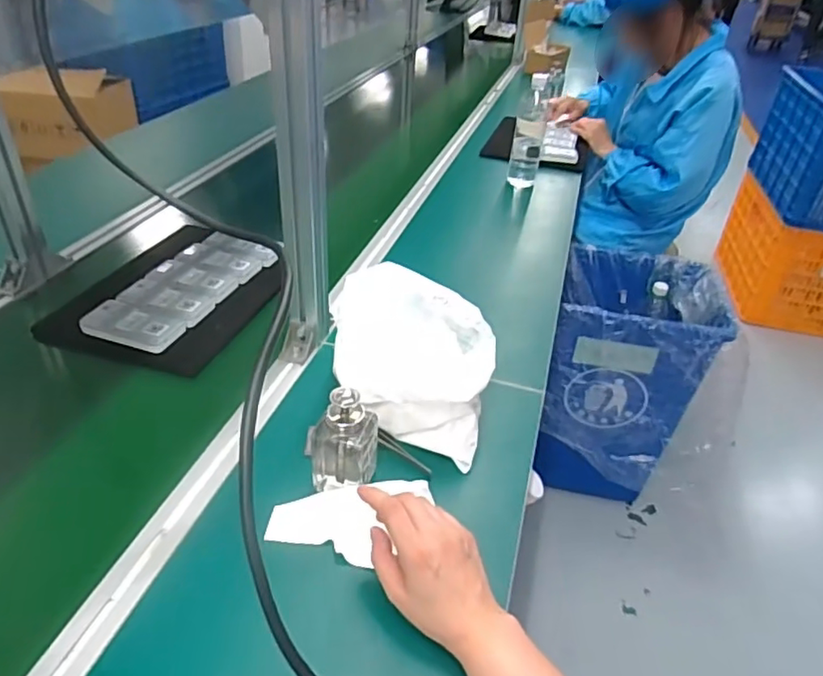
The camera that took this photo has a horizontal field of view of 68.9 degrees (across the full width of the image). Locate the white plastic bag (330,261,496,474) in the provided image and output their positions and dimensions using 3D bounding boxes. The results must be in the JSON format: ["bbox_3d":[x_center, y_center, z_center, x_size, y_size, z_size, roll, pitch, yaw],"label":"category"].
[{"bbox_3d":[0.000,0.022,0.696,0.187,0.131,0.160,12,36,10],"label":"white plastic bag"}]

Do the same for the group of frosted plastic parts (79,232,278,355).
[{"bbox_3d":[-0.327,-0.077,0.881,0.132,0.020,0.302,15,37,14],"label":"group of frosted plastic parts"}]

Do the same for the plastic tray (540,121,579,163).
[{"bbox_3d":[0.365,-0.476,1.473,0.085,0.037,0.194,10,36,7],"label":"plastic tray"}]

